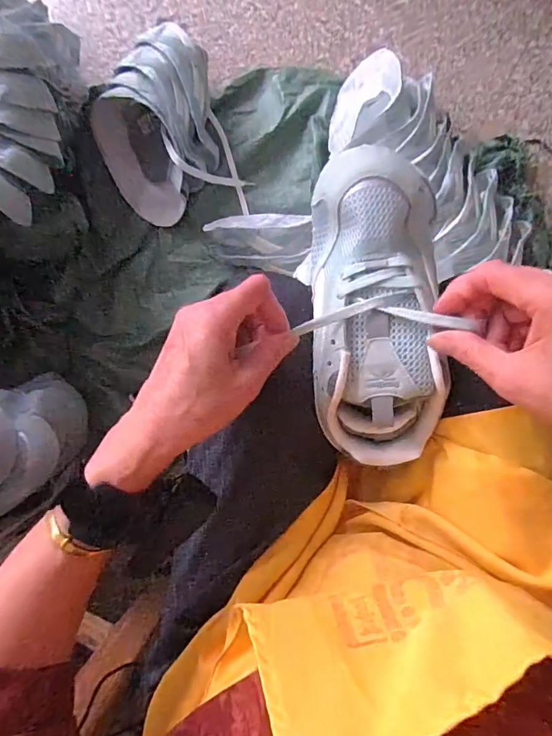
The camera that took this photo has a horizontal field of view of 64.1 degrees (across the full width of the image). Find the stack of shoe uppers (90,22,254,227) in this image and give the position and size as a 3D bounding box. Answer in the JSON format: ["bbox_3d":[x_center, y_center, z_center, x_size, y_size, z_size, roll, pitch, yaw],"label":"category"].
[{"bbox_3d":[-0.192,-0.391,0.745,0.224,0.118,0.272,-23,86,1],"label":"stack of shoe uppers"}]

